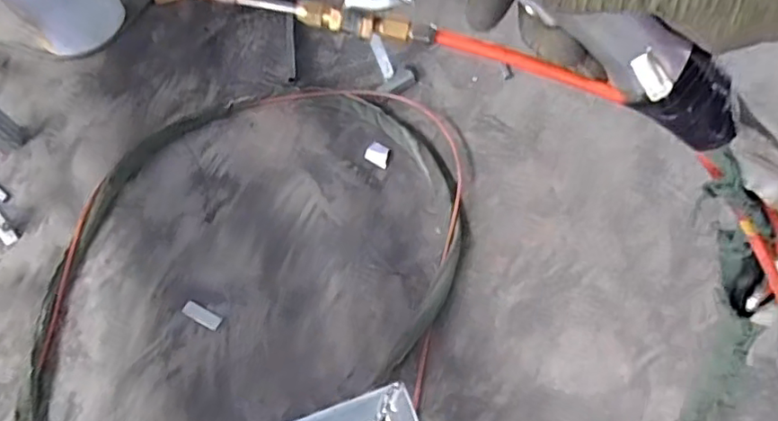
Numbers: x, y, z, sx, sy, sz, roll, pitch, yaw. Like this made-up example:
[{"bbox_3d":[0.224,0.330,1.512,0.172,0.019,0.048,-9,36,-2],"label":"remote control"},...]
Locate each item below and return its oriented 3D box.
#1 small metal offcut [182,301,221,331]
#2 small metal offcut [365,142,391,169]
[{"bbox_3d":[-0.423,0.236,1.368,0.103,0.014,0.036,24,65,17],"label":"small metal offcut"},{"bbox_3d":[-0.027,-0.144,1.552,0.065,0.020,0.058,26,65,18],"label":"small metal offcut"}]

